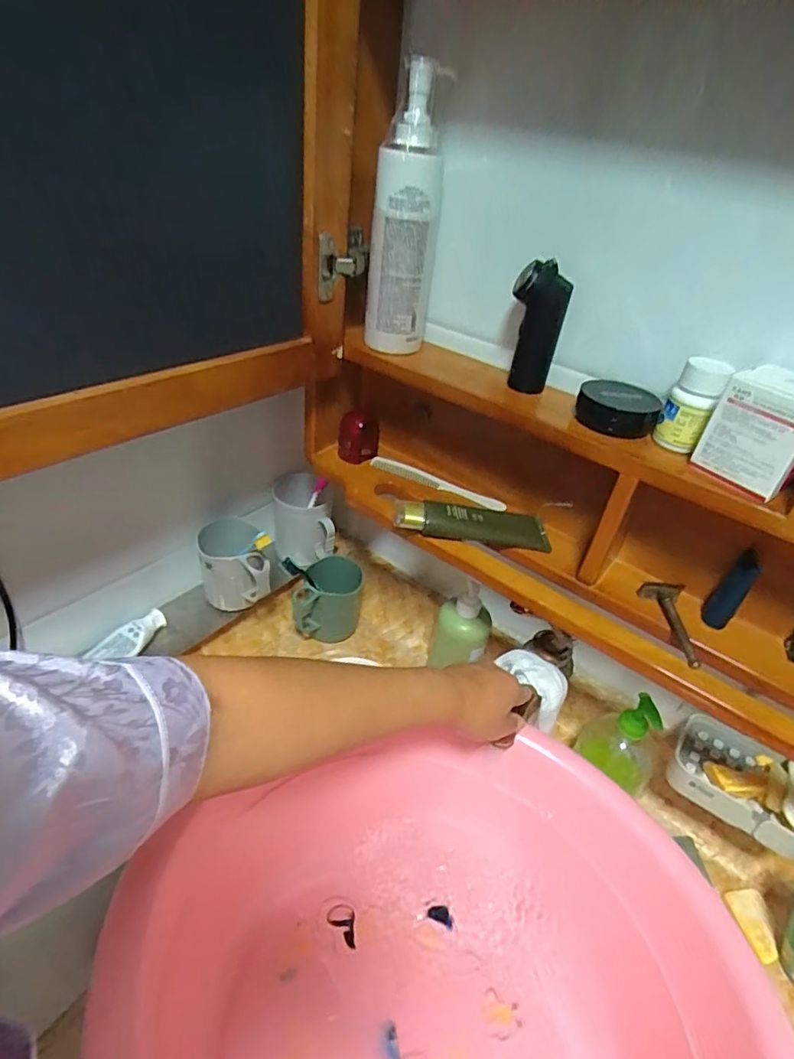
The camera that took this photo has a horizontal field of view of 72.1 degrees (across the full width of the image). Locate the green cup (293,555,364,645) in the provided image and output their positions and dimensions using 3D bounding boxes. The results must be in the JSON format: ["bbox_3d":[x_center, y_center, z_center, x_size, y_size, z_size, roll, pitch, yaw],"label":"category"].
[{"bbox_3d":[-0.102,0.101,0.815,0.105,0.088,0.078,8,37,0],"label":"green cup"}]

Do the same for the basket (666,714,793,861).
[{"bbox_3d":[0.367,0.264,0.576,0.138,0.045,0.091,32,43,28],"label":"basket"}]

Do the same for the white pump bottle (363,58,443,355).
[{"bbox_3d":[0.008,-0.297,0.540,0.065,0.240,0.049,7,37,-1],"label":"white pump bottle"}]

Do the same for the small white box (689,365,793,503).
[{"bbox_3d":[0.286,-0.077,0.428,0.048,0.083,0.070,-25,48,-36],"label":"small white box"}]

